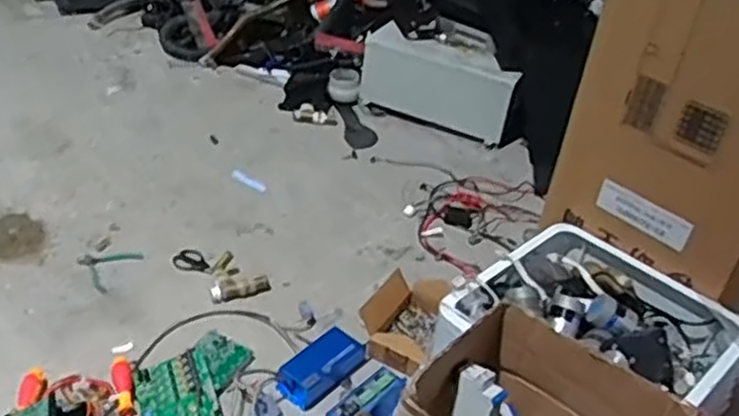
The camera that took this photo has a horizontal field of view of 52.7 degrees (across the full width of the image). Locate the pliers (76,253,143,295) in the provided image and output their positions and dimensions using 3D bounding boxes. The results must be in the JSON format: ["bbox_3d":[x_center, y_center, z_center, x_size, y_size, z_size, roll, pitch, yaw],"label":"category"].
[{"bbox_3d":[-0.541,0.120,1.586,0.118,0.014,0.125,-24,47,-35],"label":"pliers"}]

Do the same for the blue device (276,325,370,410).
[{"bbox_3d":[-0.089,0.290,1.373,0.086,0.046,0.178,30,41,28],"label":"blue device"}]

